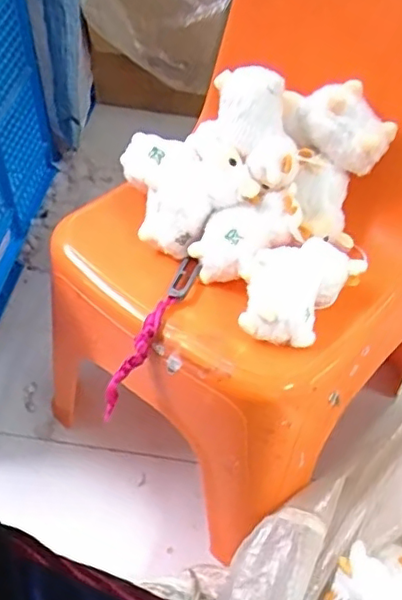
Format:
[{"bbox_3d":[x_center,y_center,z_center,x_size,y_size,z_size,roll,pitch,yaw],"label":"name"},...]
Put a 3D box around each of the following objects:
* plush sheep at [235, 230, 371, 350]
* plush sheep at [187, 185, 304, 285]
[{"bbox_3d":[0.086,-0.019,0.564,0.091,0.060,0.133,32,55,23],"label":"plush sheep"},{"bbox_3d":[0.049,-0.063,0.610,0.112,0.055,0.067,-30,57,-25],"label":"plush sheep"}]

